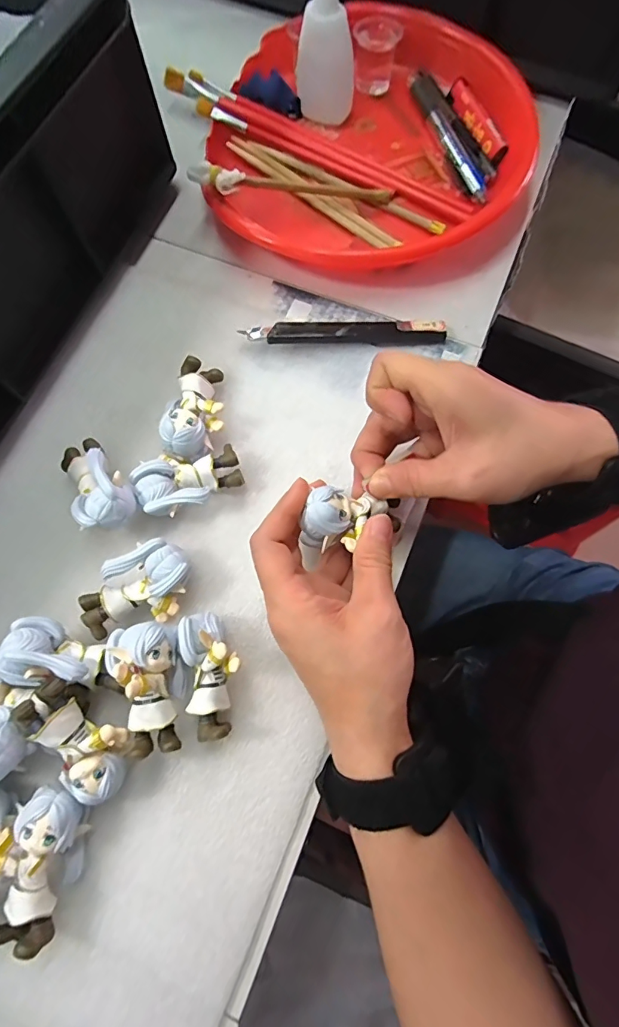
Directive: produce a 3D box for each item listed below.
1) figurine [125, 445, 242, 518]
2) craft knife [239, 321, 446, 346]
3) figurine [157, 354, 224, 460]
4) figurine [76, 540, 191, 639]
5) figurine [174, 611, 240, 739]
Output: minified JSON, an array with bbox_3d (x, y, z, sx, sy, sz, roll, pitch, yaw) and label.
[{"bbox_3d":[-0.072,-0.020,0.280,0.060,0.027,0.038,-25,75,-7],"label":"figurine"},{"bbox_3d":[0.025,-0.124,0.318,0.135,0.013,0.017,-3,74,-1],"label":"craft knife"},{"bbox_3d":[-0.070,-0.065,0.293,0.032,0.028,0.064,9,74,3],"label":"figurine"},{"bbox_3d":[-0.095,0.044,0.261,0.062,0.027,0.039,-36,77,-10],"label":"figurine"},{"bbox_3d":[-0.050,0.084,0.245,0.028,0.032,0.061,-8,74,-2],"label":"figurine"}]

